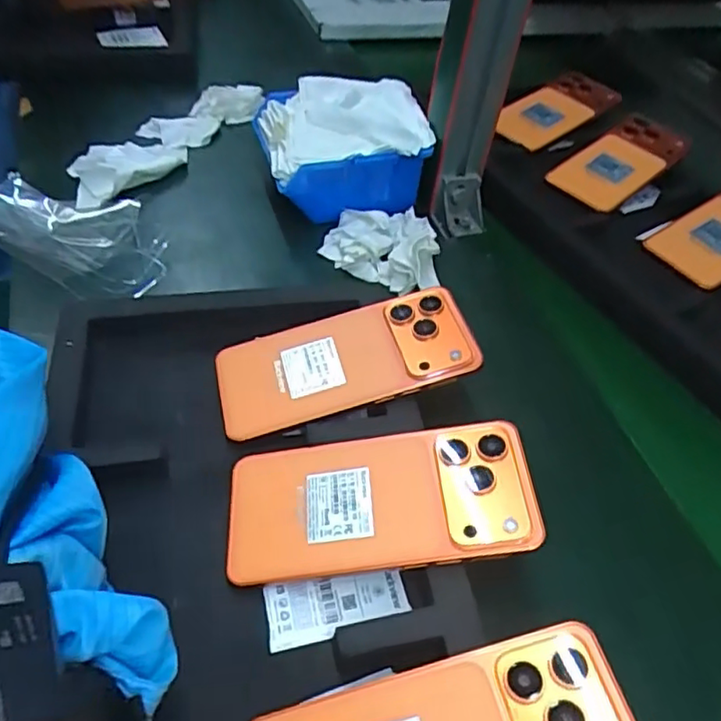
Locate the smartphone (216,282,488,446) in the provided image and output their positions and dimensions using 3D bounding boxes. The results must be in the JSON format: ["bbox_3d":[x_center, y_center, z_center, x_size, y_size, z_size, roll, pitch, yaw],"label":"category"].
[{"bbox_3d":[-0.011,0.000,0.396,0.162,0.013,0.074,-16,51,-1],"label":"smartphone"}]

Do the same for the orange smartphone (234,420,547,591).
[{"bbox_3d":[0.009,0.076,0.334,0.162,0.008,0.076,-8,48,5],"label":"orange smartphone"}]

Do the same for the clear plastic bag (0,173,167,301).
[{"bbox_3d":[-0.234,-0.101,0.491,0.165,0.030,0.094,25,50,14],"label":"clear plastic bag"}]

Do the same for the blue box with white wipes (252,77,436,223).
[{"bbox_3d":[-0.019,-0.195,0.561,0.142,0.076,0.128,-6,50,-12],"label":"blue box with white wipes"}]

